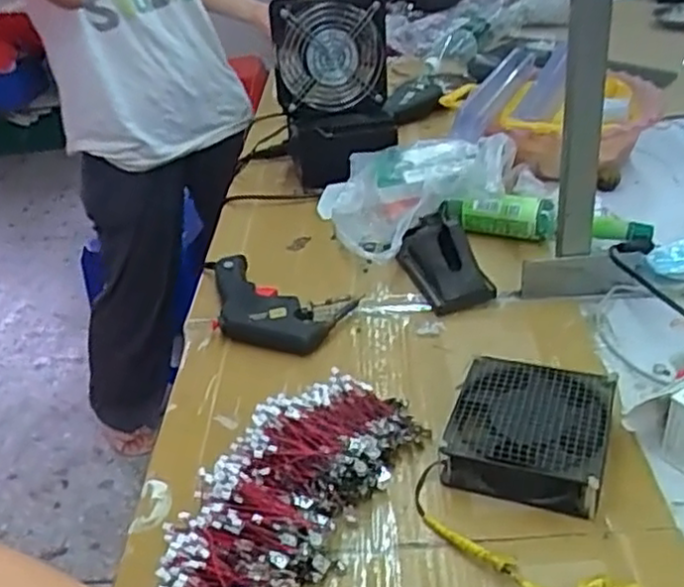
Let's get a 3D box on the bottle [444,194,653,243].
[{"bbox_3d":[0.232,-0.081,0.832,0.222,0.059,0.052,4,36,17],"label":"bottle"}]

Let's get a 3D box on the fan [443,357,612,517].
[{"bbox_3d":[0.150,0.112,0.586,0.117,0.041,0.118,8,37,23],"label":"fan"}]

